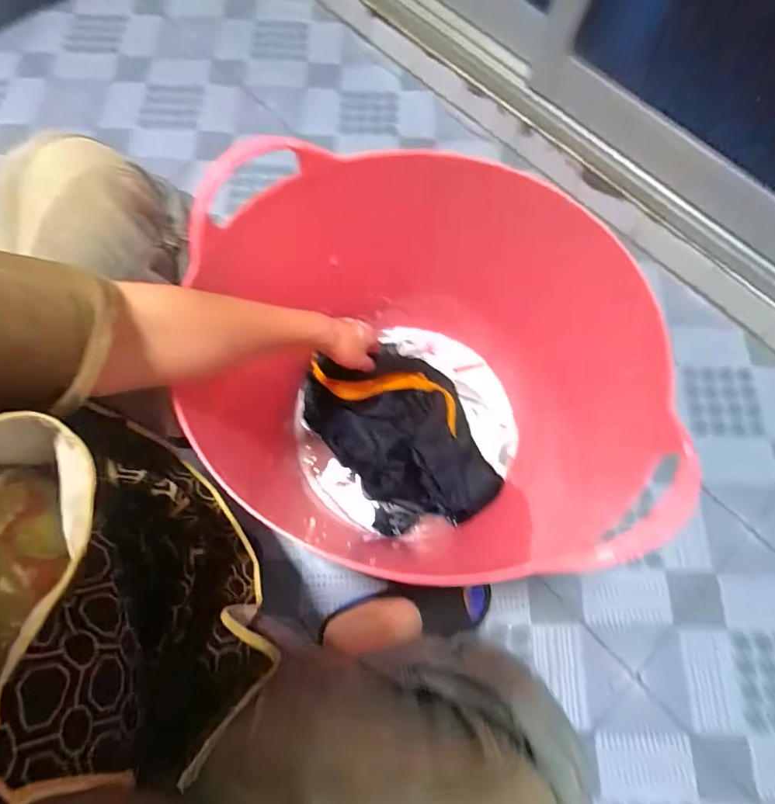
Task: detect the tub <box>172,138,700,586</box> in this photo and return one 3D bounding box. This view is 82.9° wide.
[{"bbox_3d":[0.066,-0.018,0.554,0.503,0.373,0.431,9,73,1],"label":"tub"}]

